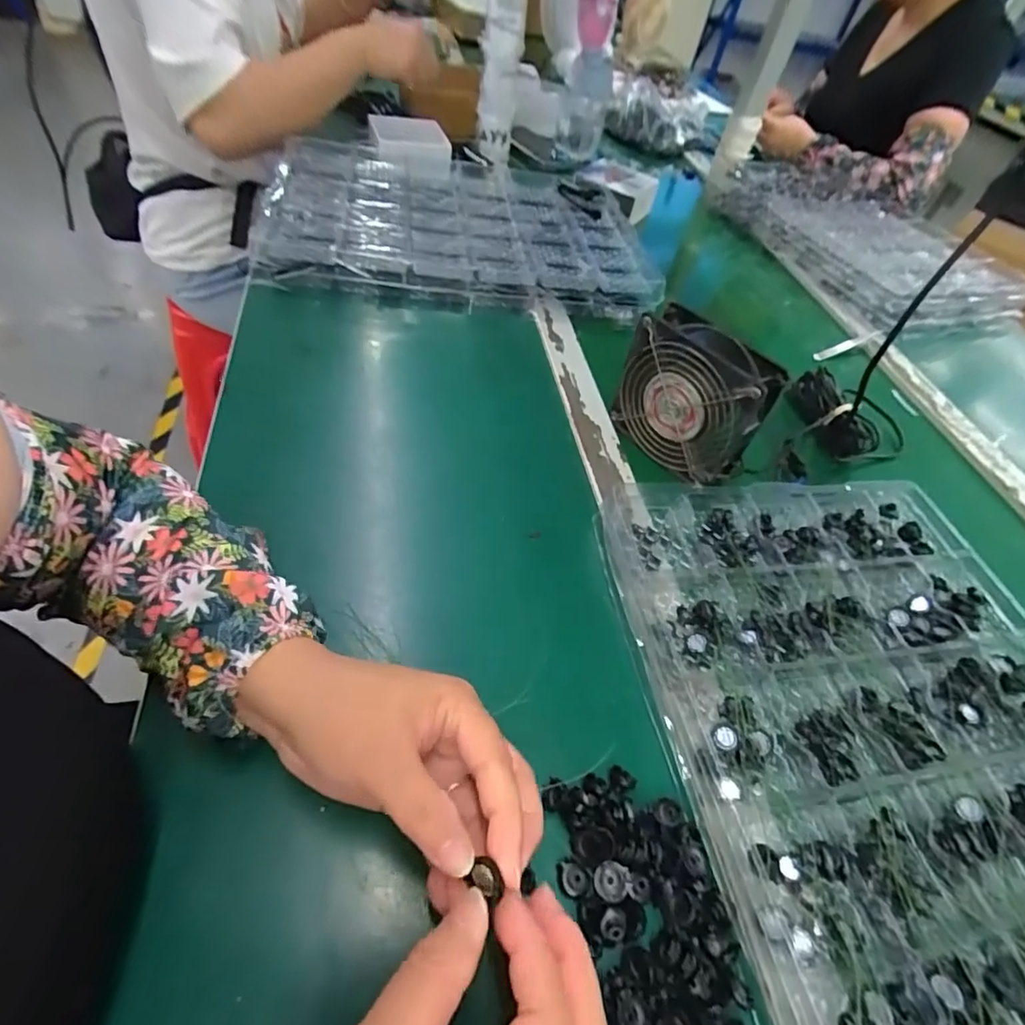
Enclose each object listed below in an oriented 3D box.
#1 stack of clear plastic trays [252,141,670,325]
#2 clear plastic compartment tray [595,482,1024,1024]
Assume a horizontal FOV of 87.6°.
[{"bbox_3d":[-0.062,-0.370,0.671,0.437,0.068,0.363,1,50,-11],"label":"stack of clear plastic trays"},{"bbox_3d":[0.253,0.149,0.308,0.294,0.024,0.433,-2,50,-13],"label":"clear plastic compartment tray"}]

